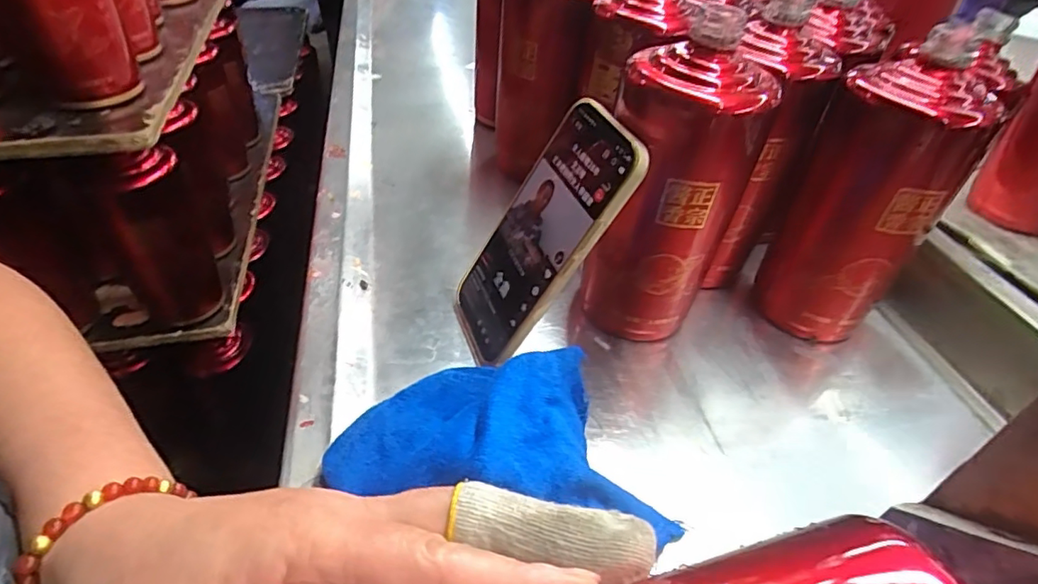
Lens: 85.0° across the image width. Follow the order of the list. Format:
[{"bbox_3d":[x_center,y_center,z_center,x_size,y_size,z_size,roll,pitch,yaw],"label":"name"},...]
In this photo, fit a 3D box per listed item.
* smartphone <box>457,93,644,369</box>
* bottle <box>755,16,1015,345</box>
[{"bbox_3d":[0.009,-0.031,0.337,0.008,0.163,0.078,9,38,-38],"label":"smartphone"},{"bbox_3d":[0.212,-0.045,0.360,0.079,0.176,0.063,23,45,22],"label":"bottle"}]

